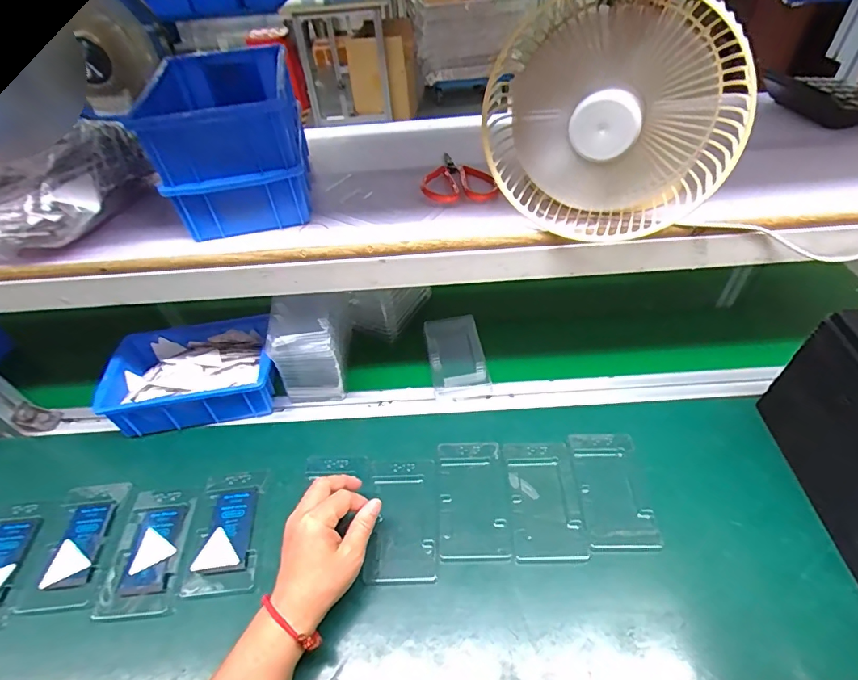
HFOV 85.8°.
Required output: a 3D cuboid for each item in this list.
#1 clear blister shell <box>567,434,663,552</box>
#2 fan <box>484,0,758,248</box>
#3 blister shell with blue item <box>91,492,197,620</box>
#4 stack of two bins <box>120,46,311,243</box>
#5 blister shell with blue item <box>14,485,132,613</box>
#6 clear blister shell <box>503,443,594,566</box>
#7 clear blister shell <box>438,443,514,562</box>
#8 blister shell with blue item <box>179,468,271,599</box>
[{"bbox_3d":[0.197,0.160,0.500,0.073,0.011,0.128,0,45,5],"label":"clear blister shell"},{"bbox_3d":[0.150,-0.178,0.389,0.202,0.182,0.054,13,47,16],"label":"fan"},{"bbox_3d":[-0.292,0.217,0.478,0.073,0.007,0.120,-4,45,0],"label":"blister shell with blue item"},{"bbox_3d":[-0.210,-0.209,0.495,0.146,0.129,0.203,-16,46,-12],"label":"stack of two bins"},{"bbox_3d":[-0.375,0.216,0.494,0.074,0.012,0.128,-4,45,0],"label":"blister shell with blue item"},{"bbox_3d":[0.125,0.170,0.496,0.074,0.012,0.127,-2,45,3],"label":"clear blister shell"},{"bbox_3d":[0.047,0.171,0.501,0.071,0.013,0.126,-3,45,2],"label":"clear blister shell"},{"bbox_3d":[-0.213,0.200,0.489,0.070,0.008,0.122,-5,45,-1],"label":"blister shell with blue item"}]

